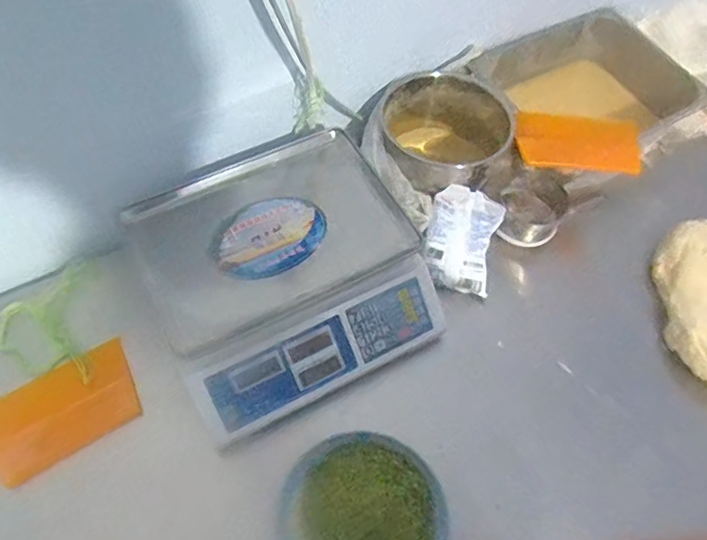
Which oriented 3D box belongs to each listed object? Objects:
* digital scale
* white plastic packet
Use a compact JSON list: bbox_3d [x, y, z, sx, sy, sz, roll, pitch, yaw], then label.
[{"bbox_3d":[-0.097,-0.014,0.744,0.336,0.102,0.357,-24,65,-16],"label":"digital scale"},{"bbox_3d":[0.157,-0.040,0.821,0.104,0.074,0.143,13,61,4],"label":"white plastic packet"}]

